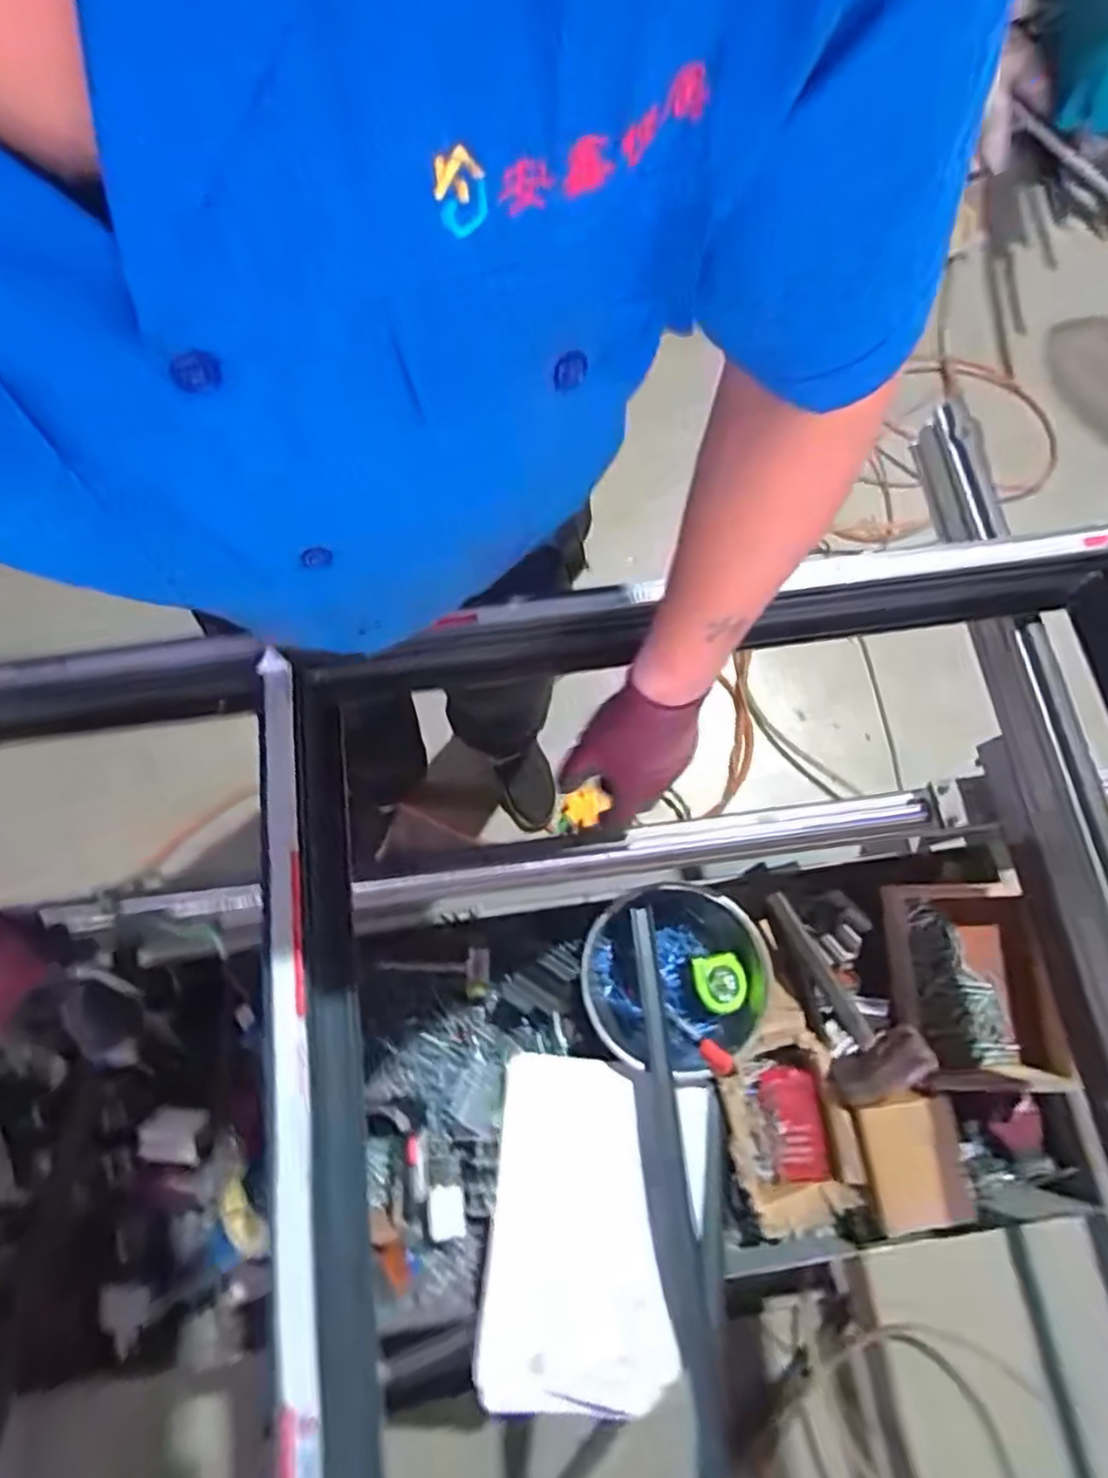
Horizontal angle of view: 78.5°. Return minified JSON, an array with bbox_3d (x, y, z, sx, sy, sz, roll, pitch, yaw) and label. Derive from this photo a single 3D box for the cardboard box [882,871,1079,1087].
[{"bbox_3d":[0.470,0.284,0.794,0.165,0.083,0.236,-4,73,1],"label":"cardboard box"}]

